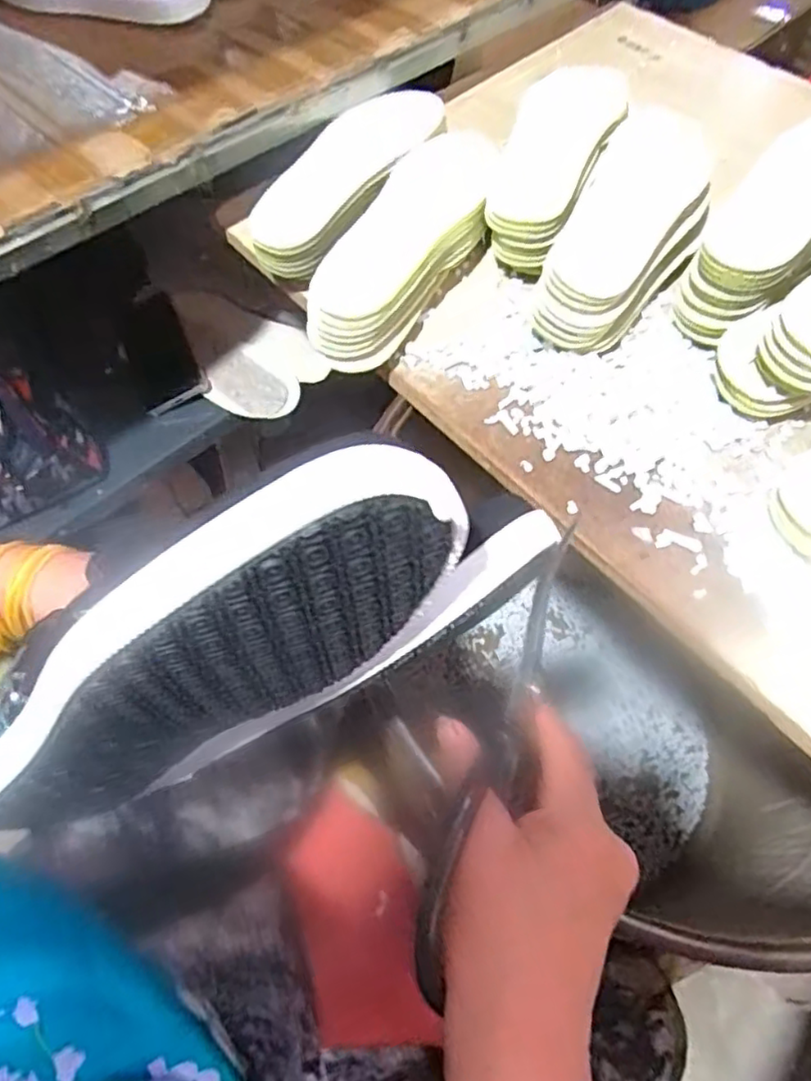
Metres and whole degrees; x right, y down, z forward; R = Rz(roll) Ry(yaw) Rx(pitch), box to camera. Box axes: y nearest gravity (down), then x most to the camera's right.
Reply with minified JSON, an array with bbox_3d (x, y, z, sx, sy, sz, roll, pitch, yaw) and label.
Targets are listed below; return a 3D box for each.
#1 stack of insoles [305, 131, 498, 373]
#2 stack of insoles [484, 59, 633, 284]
[{"bbox_3d":[0.004,-0.240,0.531,0.086,0.061,0.249,21,63,12],"label":"stack of insoles"},{"bbox_3d":[0.133,-0.327,0.566,0.090,0.072,0.238,17,62,9],"label":"stack of insoles"}]

